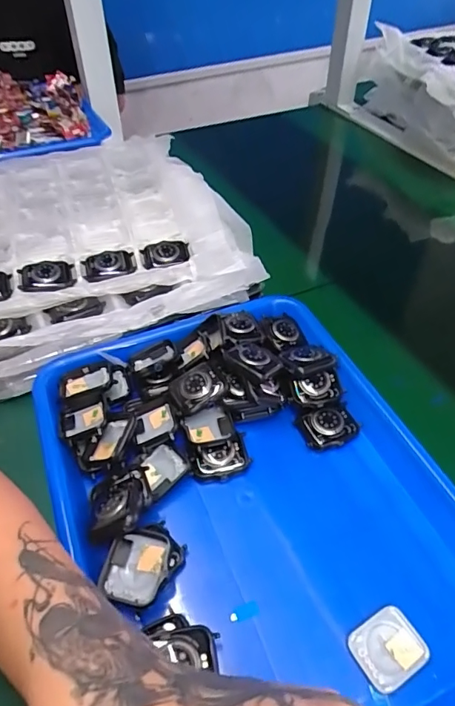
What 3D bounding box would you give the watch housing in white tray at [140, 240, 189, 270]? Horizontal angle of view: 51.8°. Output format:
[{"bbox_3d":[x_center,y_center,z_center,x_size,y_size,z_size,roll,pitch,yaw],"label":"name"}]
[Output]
[{"bbox_3d":[-0.060,-0.094,0.460,0.046,0.012,0.042,-14,48,-12],"label":"watch housing in white tray"}]

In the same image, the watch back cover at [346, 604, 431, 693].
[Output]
[{"bbox_3d":[0.093,0.171,0.272,0.040,0.006,0.033,-23,51,-19],"label":"watch back cover"}]

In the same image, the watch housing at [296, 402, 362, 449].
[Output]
[{"bbox_3d":[0.080,0.058,0.370,0.045,0.015,0.031,-11,48,-9],"label":"watch housing"}]

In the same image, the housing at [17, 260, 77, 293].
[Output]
[{"bbox_3d":[-0.168,-0.071,0.434,0.049,0.005,0.043,-11,48,-9],"label":"housing"}]

